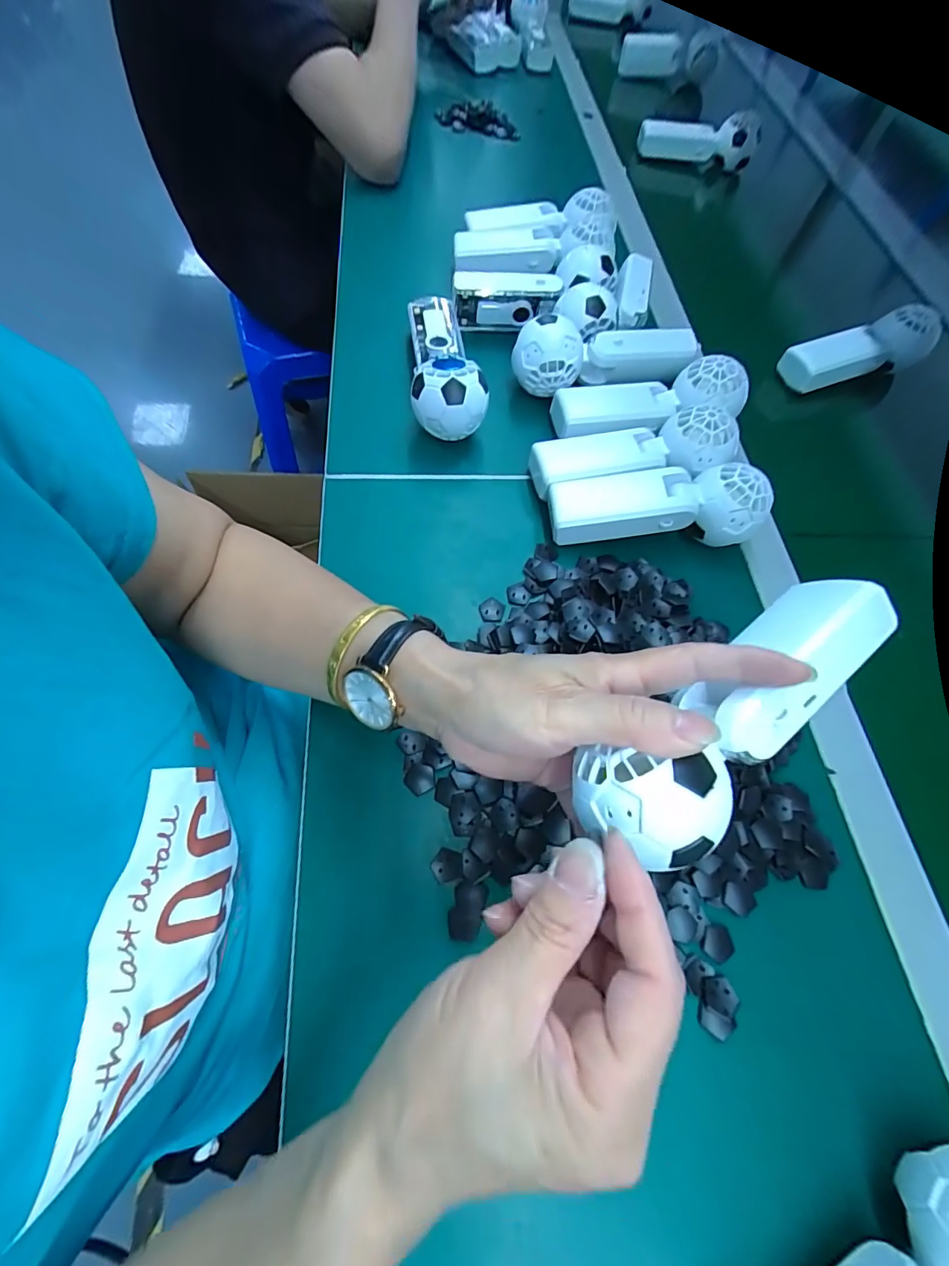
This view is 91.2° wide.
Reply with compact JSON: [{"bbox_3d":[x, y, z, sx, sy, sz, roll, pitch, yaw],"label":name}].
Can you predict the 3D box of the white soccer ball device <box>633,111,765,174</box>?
[{"bbox_3d":[0.333,-0.736,0.694,0.173,0.068,0.050,11,64,-2],"label":"white soccer ball device"}]

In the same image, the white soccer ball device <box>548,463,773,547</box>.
[{"bbox_3d":[0.142,-0.099,0.363,0.164,0.049,0.052,0,65,-2],"label":"white soccer ball device"}]

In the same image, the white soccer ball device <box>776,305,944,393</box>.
[{"bbox_3d":[0.408,-0.304,0.494,0.167,0.044,0.048,-18,67,-10],"label":"white soccer ball device"}]

